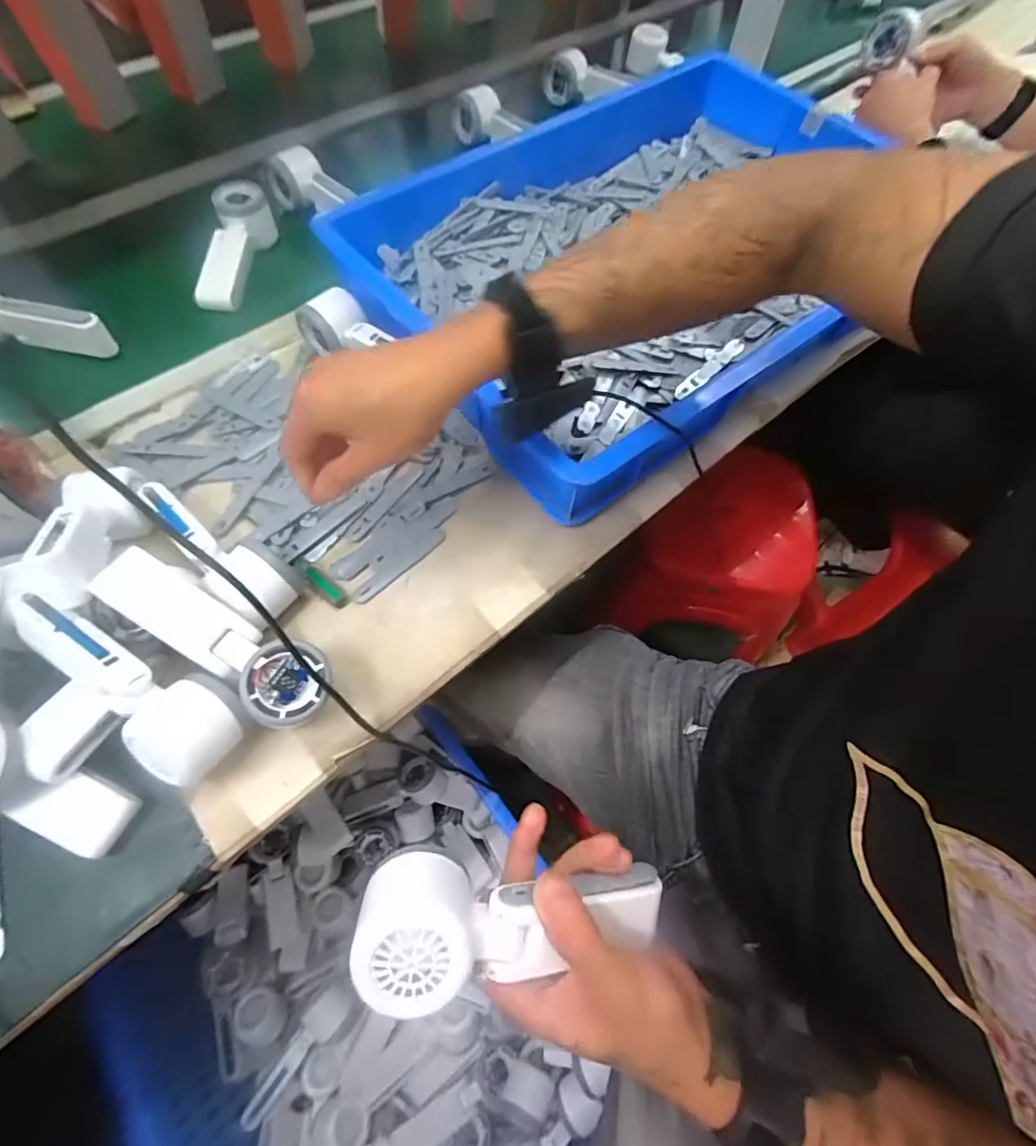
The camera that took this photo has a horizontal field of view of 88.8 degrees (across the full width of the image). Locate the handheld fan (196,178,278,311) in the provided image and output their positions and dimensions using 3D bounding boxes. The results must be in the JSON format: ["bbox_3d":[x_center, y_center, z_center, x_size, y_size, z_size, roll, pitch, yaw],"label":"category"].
[{"bbox_3d":[-0.328,-0.381,0.613,0.059,0.050,0.165,1,63,-1],"label":"handheld fan"}]

